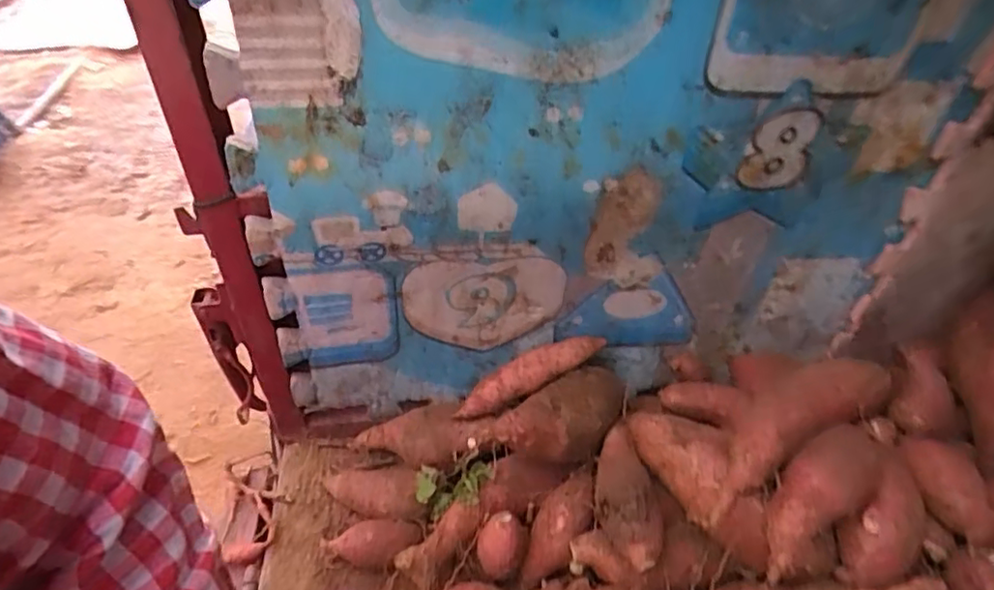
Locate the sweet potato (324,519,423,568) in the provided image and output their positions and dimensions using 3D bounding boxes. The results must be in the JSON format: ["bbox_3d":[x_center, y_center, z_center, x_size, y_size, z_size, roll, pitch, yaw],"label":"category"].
[{"bbox_3d":[-0.112,0.233,0.573,0.083,0.040,0.036,-3,41,-2],"label":"sweet potato"}]

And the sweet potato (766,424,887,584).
[{"bbox_3d":[0.252,0.162,0.490,0.053,0.053,0.137,38,89,36],"label":"sweet potato"}]

